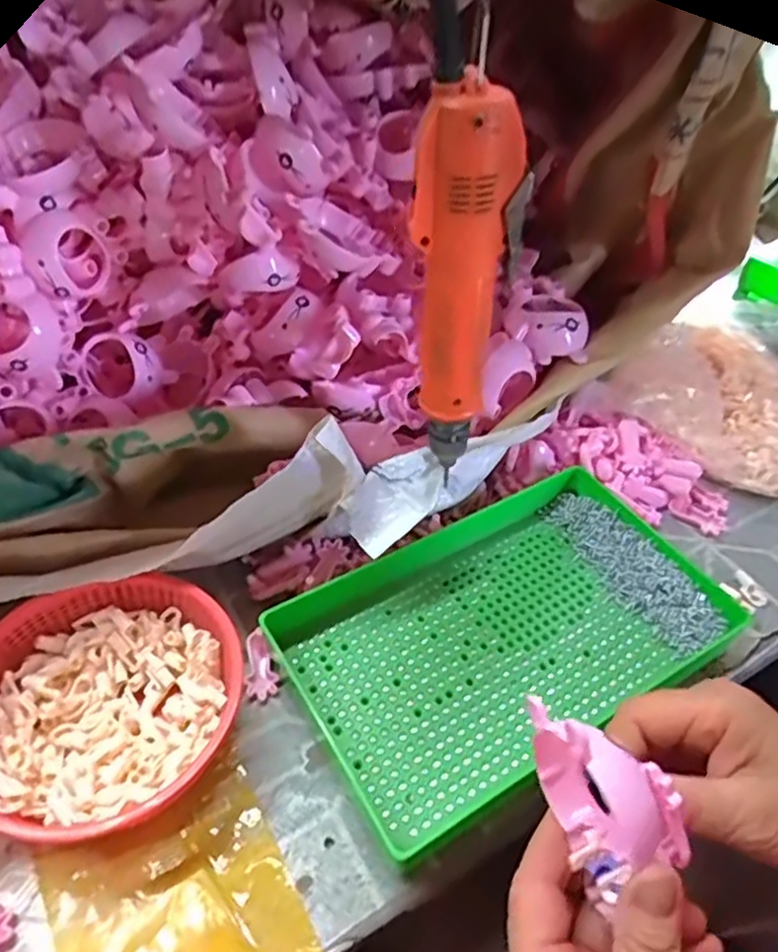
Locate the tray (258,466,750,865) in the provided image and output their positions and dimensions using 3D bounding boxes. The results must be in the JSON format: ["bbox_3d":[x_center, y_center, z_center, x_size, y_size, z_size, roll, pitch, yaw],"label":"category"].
[{"bbox_3d":[0.064,0.090,0.406,0.243,0.034,0.155,-23,51,-24],"label":"tray"}]

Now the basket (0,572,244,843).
[{"bbox_3d":[-0.147,0.116,0.357,0.124,0.046,0.132,2,46,-2],"label":"basket"}]

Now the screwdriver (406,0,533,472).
[{"bbox_3d":[0.033,-0.090,0.332,0.031,0.189,0.038,-32,55,-30],"label":"screwdriver"}]

